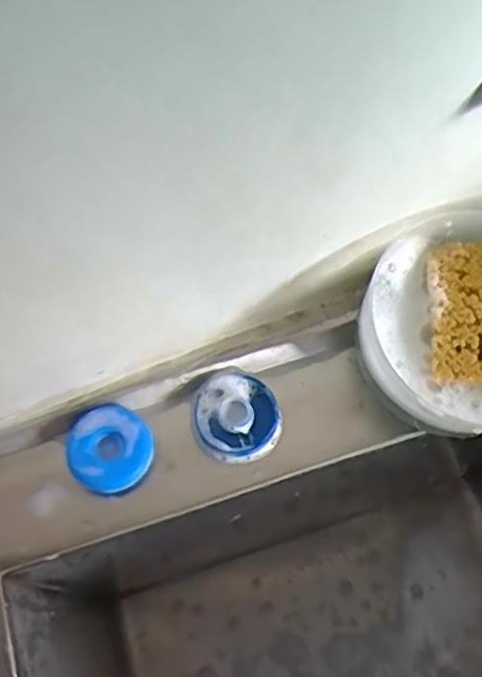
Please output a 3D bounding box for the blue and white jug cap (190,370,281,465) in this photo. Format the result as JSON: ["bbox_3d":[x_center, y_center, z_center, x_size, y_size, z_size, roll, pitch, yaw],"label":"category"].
[{"bbox_3d":[-0.004,0.054,0.443,0.058,0.017,0.062,0,66,1],"label":"blue and white jug cap"}]

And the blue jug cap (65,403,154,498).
[{"bbox_3d":[-0.089,0.074,0.431,0.056,0.017,0.058,0,66,1],"label":"blue jug cap"}]

